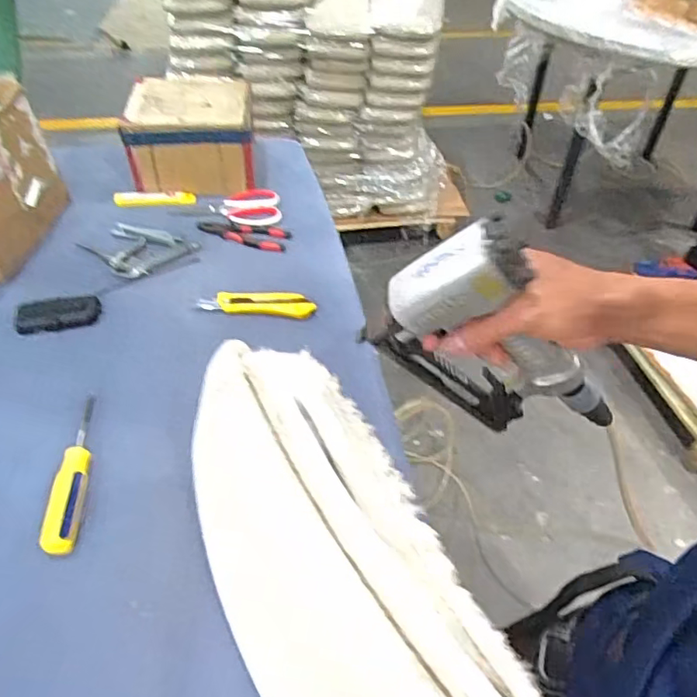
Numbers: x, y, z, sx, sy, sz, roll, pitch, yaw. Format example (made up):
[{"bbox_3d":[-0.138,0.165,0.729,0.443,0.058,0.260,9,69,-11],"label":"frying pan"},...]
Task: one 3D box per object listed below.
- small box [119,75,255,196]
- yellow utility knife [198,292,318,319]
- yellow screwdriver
[{"bbox_3d":[-0.285,-0.395,1.037,0.218,0.140,0.215,-4,46,-5],"label":"small box"},{"bbox_3d":[-0.133,-0.068,0.809,0.165,0.018,0.032,3,46,1],"label":"yellow utility knife"},{"bbox_3d":[-0.294,0.127,0.605,0.031,0.026,0.200,-3,46,-5],"label":"yellow screwdriver"}]

